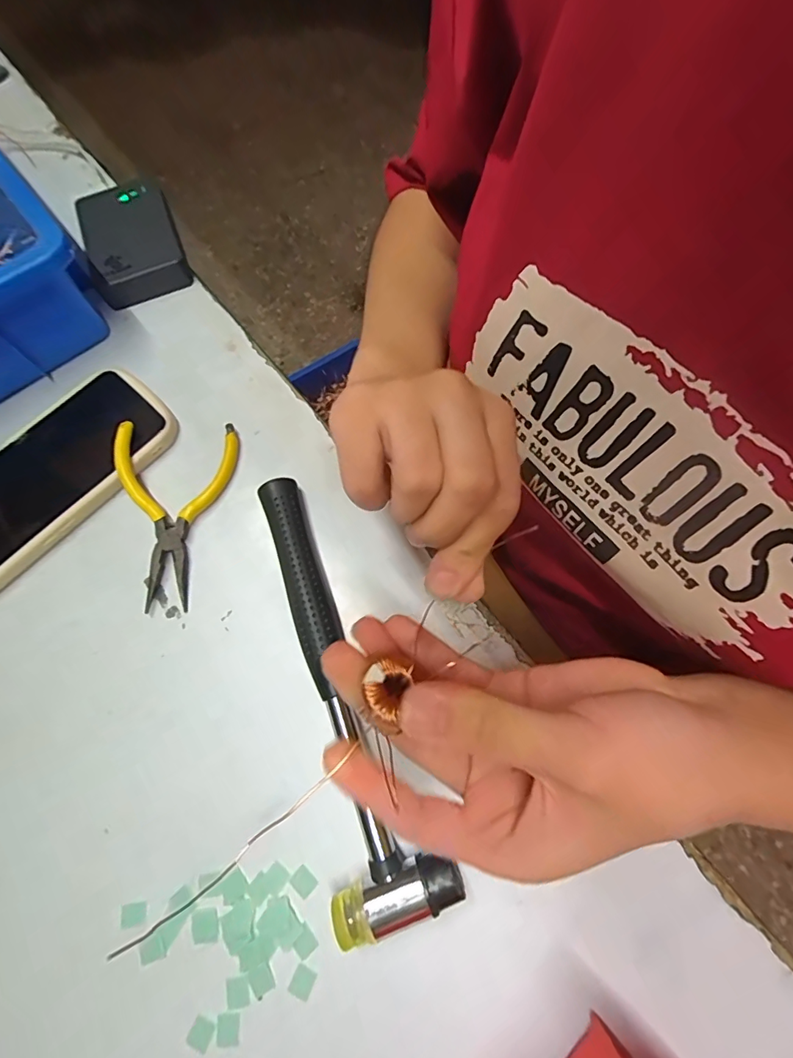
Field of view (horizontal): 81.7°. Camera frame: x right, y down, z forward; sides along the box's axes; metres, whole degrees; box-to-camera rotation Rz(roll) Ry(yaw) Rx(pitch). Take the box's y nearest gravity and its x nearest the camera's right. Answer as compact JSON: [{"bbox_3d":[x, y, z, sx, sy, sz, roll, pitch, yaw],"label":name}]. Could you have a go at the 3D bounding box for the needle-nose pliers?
[{"bbox_3d":[-0.140,-0.012,0.284,0.070,0.022,0.115,-1,70,1],"label":"needle-nose pliers"}]

